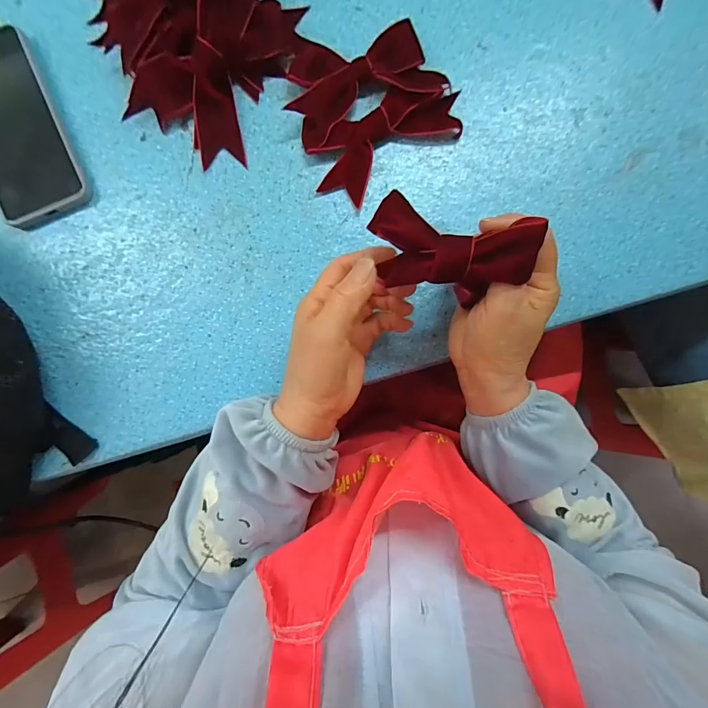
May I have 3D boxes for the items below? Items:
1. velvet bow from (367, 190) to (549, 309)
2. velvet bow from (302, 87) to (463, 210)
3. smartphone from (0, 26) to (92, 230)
[{"bbox_3d":[0.063,-0.066,0.244,0.102,0.030,0.052,12,89,7],"label":"velvet bow"},{"bbox_3d":[0.029,-0.184,0.327,0.134,0.015,0.075,-18,89,0],"label":"velvet bow"},{"bbox_3d":[-0.297,-0.196,0.327,0.076,0.011,0.156,-23,94,-2],"label":"smartphone"}]

